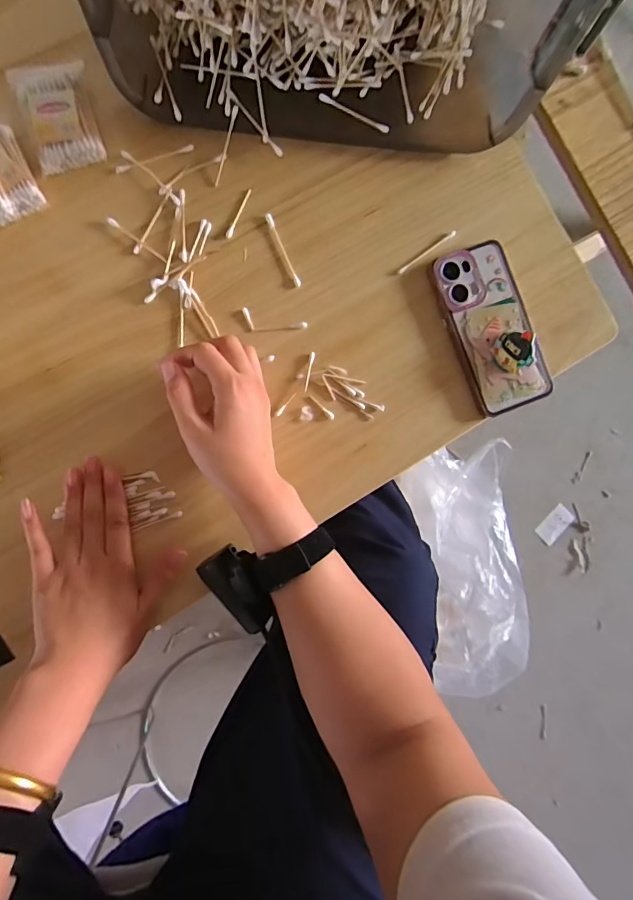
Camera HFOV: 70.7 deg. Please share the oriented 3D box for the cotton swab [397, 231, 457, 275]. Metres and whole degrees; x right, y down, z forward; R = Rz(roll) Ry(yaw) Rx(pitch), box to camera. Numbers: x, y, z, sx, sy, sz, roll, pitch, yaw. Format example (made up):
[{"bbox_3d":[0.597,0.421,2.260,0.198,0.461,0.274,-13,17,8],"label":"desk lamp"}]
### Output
[{"bbox_3d":[0.109,-0.194,0.436,0.072,0.004,0.005,-37,90,-7],"label":"cotton swab"}]

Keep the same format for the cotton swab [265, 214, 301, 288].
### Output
[{"bbox_3d":[-0.031,-0.189,0.420,0.006,0.004,0.074,-24,89,-6],"label":"cotton swab"}]

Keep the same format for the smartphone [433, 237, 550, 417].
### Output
[{"bbox_3d":[0.170,-0.118,0.432,0.079,0.022,0.160,-18,90,-7],"label":"smartphone"}]

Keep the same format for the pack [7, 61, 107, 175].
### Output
[{"bbox_3d":[-0.229,-0.298,0.399,0.058,0.021,0.088,-19,90,-7],"label":"pack"}]

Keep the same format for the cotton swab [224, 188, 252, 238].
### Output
[{"bbox_3d":[-0.073,-0.222,0.418,0.006,0.004,0.052,25,84,-3],"label":"cotton swab"}]

